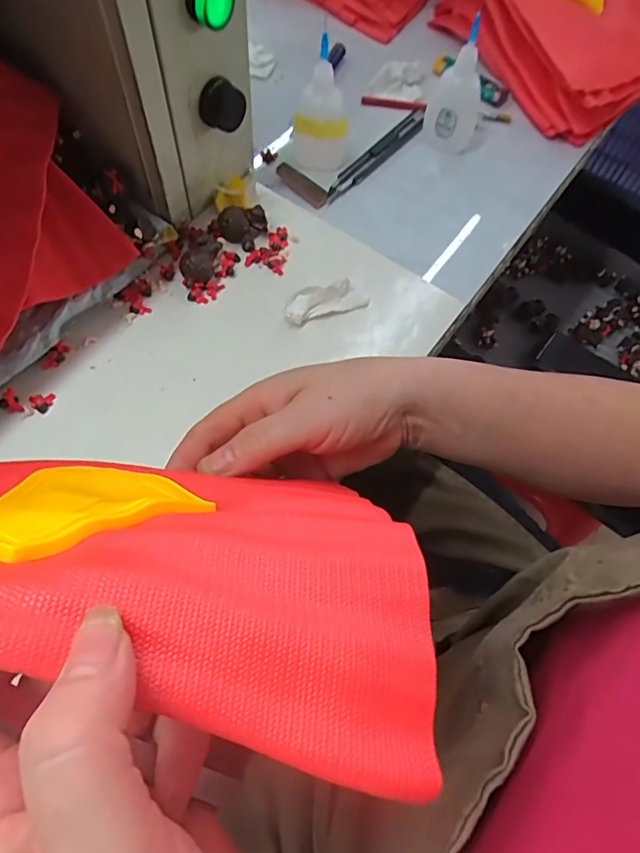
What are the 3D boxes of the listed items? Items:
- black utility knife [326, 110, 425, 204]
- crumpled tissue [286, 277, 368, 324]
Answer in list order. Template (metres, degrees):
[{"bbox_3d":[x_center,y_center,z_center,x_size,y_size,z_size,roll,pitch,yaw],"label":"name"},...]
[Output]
[{"bbox_3d":[0.050,-0.242,0.463,0.017,0.012,0.136,37,68,13],"label":"black utility knife"},{"bbox_3d":[0.004,-0.095,0.388,0.063,0.016,0.022,-20,68,-12],"label":"crumpled tissue"}]

